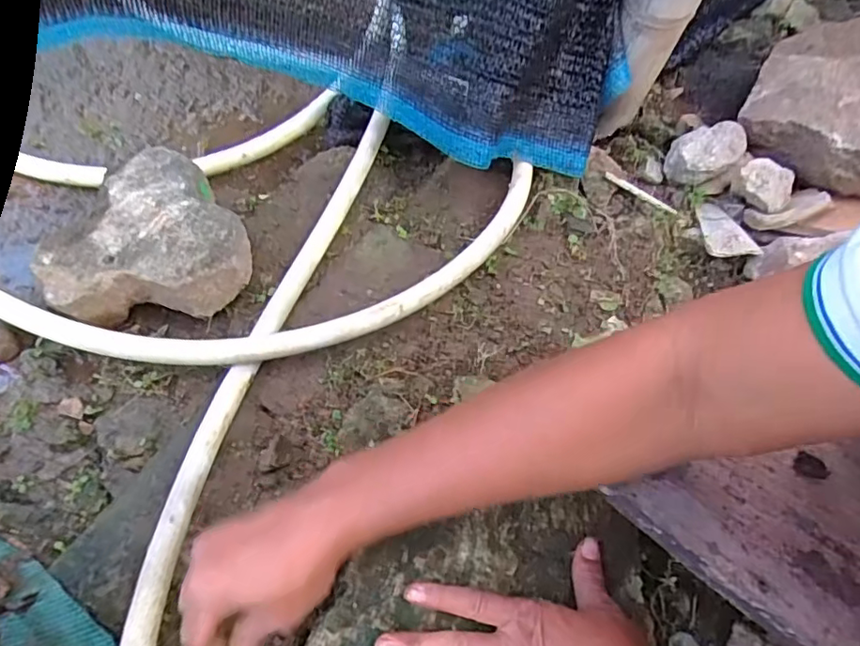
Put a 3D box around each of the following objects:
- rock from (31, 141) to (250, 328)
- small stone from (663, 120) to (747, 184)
[{"bbox_3d":[-0.247,-0.079,0.515,0.165,0.063,0.160,3,62,-7],"label":"rock"},{"bbox_3d":[0.273,-0.168,0.579,0.056,0.055,0.049,-18,66,-17],"label":"small stone"}]

